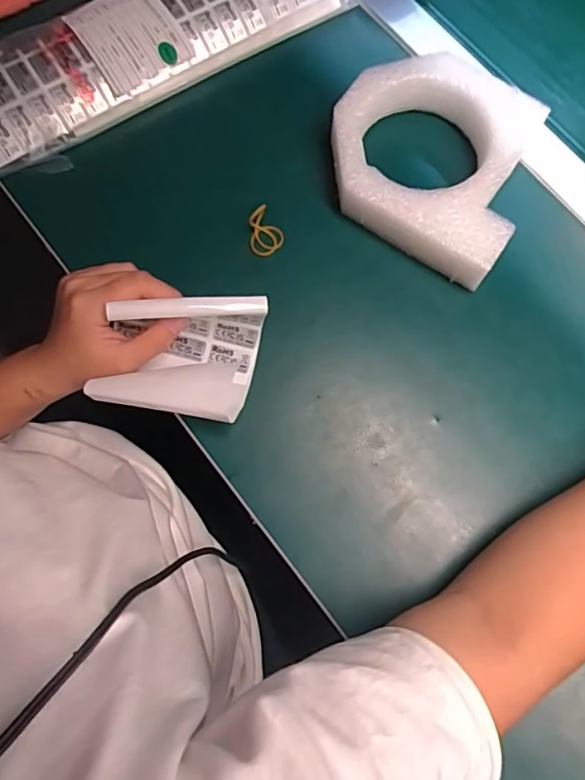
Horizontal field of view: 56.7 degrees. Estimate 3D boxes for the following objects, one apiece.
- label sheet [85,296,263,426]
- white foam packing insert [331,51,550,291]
[{"bbox_3d":[-0.078,-0.027,0.376,0.101,0.052,0.084,11,76,3],"label":"label sheet"},{"bbox_3d":[0.115,-0.184,0.434,0.162,0.049,0.151,34,78,8],"label":"white foam packing insert"}]

